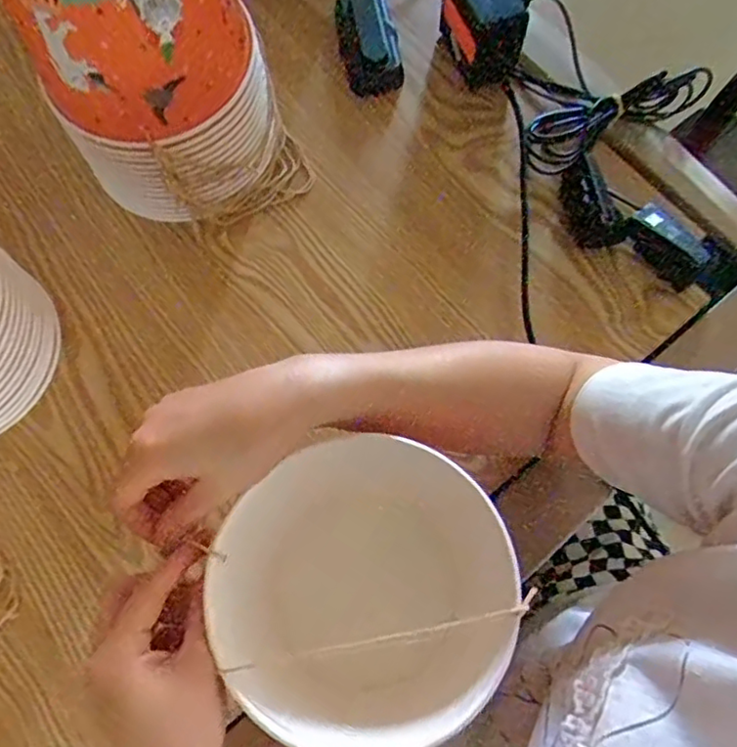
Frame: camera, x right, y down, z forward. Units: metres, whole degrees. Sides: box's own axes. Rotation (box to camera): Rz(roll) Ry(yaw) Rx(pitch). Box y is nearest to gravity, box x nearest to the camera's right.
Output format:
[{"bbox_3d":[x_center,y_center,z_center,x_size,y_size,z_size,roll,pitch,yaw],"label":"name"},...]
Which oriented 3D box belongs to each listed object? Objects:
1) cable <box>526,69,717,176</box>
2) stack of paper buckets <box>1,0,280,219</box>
[{"bbox_3d":[0.221,-0.240,0.572,0.188,0.029,0.061,-31,75,-9],"label":"cable"},{"bbox_3d":[-0.154,-0.224,0.449,0.134,0.244,0.132,18,73,6],"label":"stack of paper buckets"}]

